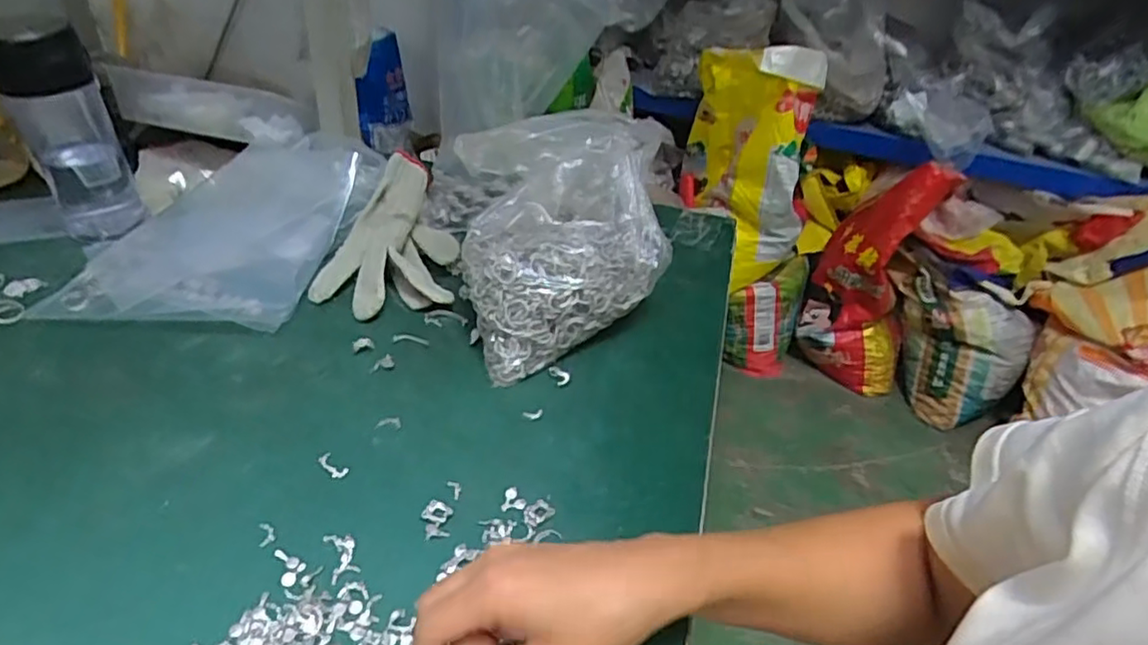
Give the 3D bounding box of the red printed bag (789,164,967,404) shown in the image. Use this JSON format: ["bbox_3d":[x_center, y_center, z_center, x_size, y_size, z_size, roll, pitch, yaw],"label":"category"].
[{"bbox_3d":[0.761,-0.102,1.640,0.285,0.591,0.239,27,40,22],"label":"red printed bag"}]

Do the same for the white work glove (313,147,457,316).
[{"bbox_3d":[-0.171,-0.084,0.599,0.122,0.063,0.187,1,38,-9],"label":"white work glove"}]

